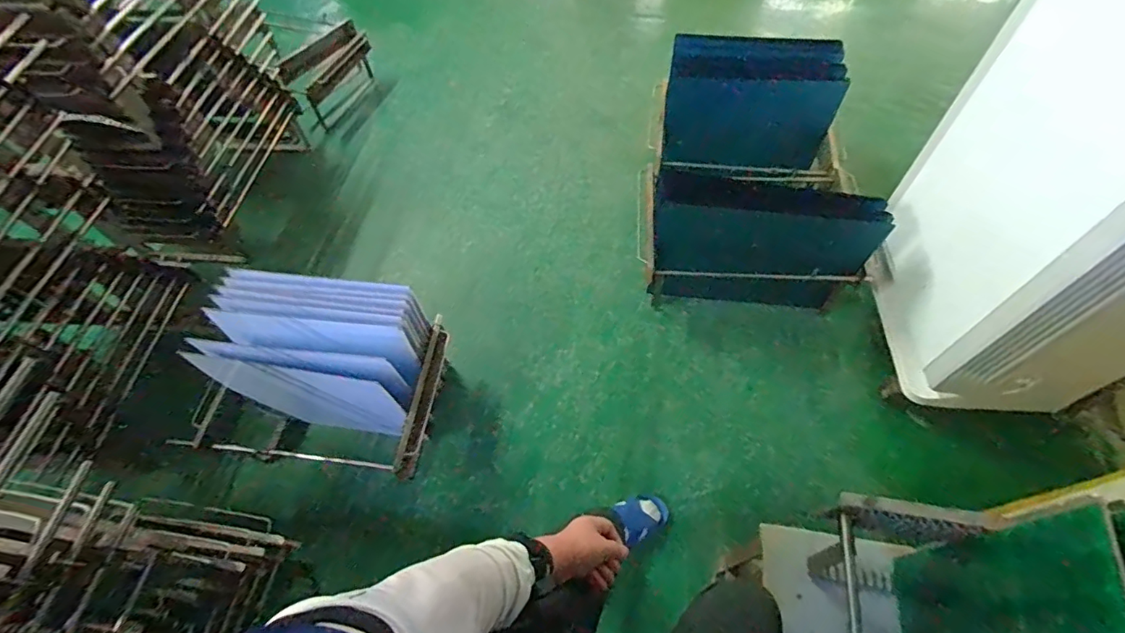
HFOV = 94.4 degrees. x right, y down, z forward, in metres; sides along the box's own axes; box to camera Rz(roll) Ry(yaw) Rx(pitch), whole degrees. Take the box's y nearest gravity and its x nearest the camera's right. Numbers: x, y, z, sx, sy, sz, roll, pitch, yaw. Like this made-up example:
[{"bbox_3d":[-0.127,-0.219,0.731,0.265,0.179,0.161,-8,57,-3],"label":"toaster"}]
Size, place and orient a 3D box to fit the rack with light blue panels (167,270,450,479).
[{"bbox_3d":[-0.606,0.154,1.313,0.572,0.365,0.394,8,60,8],"label":"rack with light blue panels"}]

